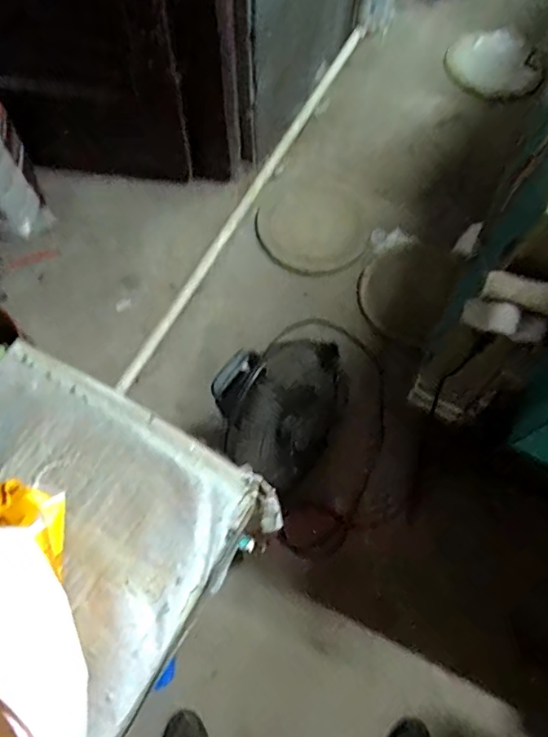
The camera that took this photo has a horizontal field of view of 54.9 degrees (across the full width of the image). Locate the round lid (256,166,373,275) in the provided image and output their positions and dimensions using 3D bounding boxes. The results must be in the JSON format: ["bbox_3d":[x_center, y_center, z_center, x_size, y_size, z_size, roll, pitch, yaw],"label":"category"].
[{"bbox_3d":[0.109,-0.416,1.457,0.301,0.023,0.339,-5,70,-4],"label":"round lid"}]

